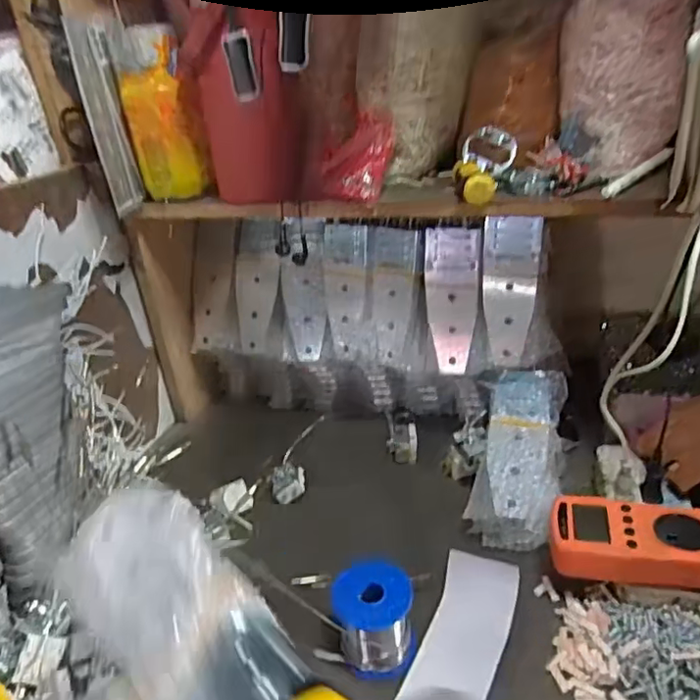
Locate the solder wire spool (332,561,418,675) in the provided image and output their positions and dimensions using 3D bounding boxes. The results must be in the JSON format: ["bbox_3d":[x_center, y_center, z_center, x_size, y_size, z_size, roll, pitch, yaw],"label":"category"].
[{"bbox_3d":[0.021,0.220,0.481,0.064,0.068,0.061,-5,28,3],"label":"solder wire spool"}]

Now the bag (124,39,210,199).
[{"bbox_3d":[-0.196,-0.238,0.624,0.055,0.146,0.052,-29,35,-36],"label":"bag"}]

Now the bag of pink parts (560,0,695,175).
[{"bbox_3d":[0.249,-0.249,0.540,0.104,0.148,0.059,3,29,17],"label":"bag of pink parts"}]

